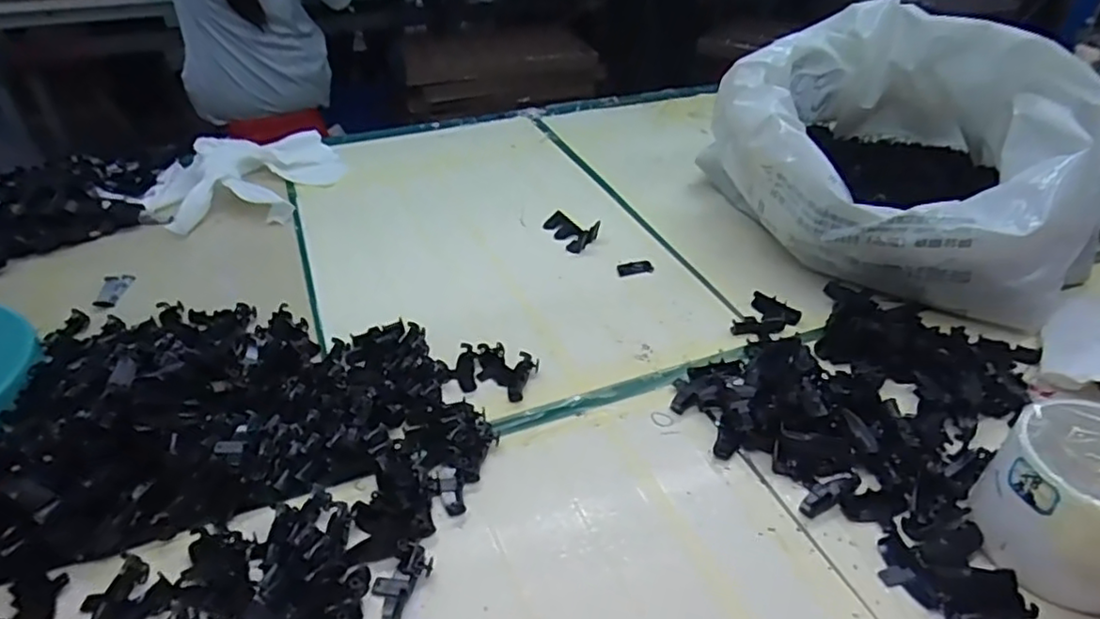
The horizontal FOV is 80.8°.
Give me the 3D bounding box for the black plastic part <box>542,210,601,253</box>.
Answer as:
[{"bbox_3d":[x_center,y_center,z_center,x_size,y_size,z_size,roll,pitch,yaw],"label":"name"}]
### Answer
[{"bbox_3d":[0.019,-0.082,0.629,0.036,0.016,0.061,-26,44,-31],"label":"black plastic part"}]

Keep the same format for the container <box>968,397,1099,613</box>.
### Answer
[{"bbox_3d":[0.285,0.103,0.343,0.086,0.071,0.081,0,36,0],"label":"container"}]

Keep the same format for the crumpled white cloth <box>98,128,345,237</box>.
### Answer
[{"bbox_3d":[-0.335,-0.147,0.692,0.225,0.031,0.165,-21,41,-26],"label":"crumpled white cloth"}]

